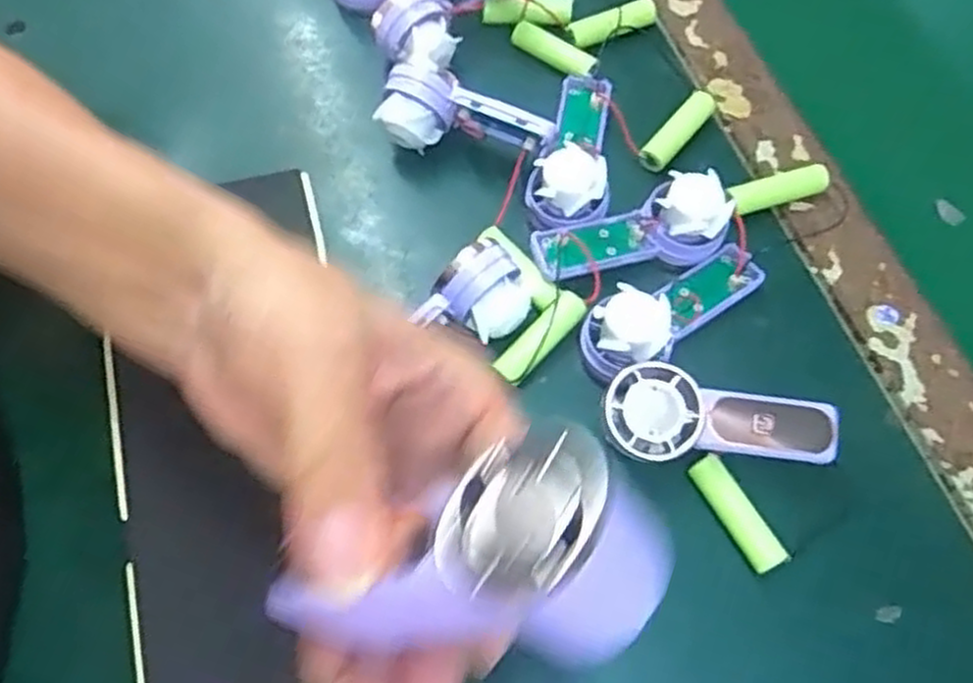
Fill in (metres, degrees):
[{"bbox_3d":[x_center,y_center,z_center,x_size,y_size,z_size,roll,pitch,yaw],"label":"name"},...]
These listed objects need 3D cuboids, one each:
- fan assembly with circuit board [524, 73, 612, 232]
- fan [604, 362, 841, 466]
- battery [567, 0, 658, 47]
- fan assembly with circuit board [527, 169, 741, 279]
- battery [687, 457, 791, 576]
[{"bbox_3d":[0.045,-0.096,0.386,0.038,0.029,0.095,13,66,6],"label":"fan assembly with circuit board"},{"bbox_3d":[0.094,0.035,0.326,0.094,0.035,0.035,4,66,2],"label":"fan"},{"bbox_3d":[0.072,-0.178,0.437,0.054,0.015,0.016,-26,68,-11],"label":"battery"},{"bbox_3d":[0.067,-0.052,0.369,0.089,0.033,0.035,-9,66,-4],"label":"fan assembly with circuit board"},{"bbox_3d":[0.102,0.071,0.323,0.014,0.011,0.049,-29,69,-12],"label":"battery"}]

